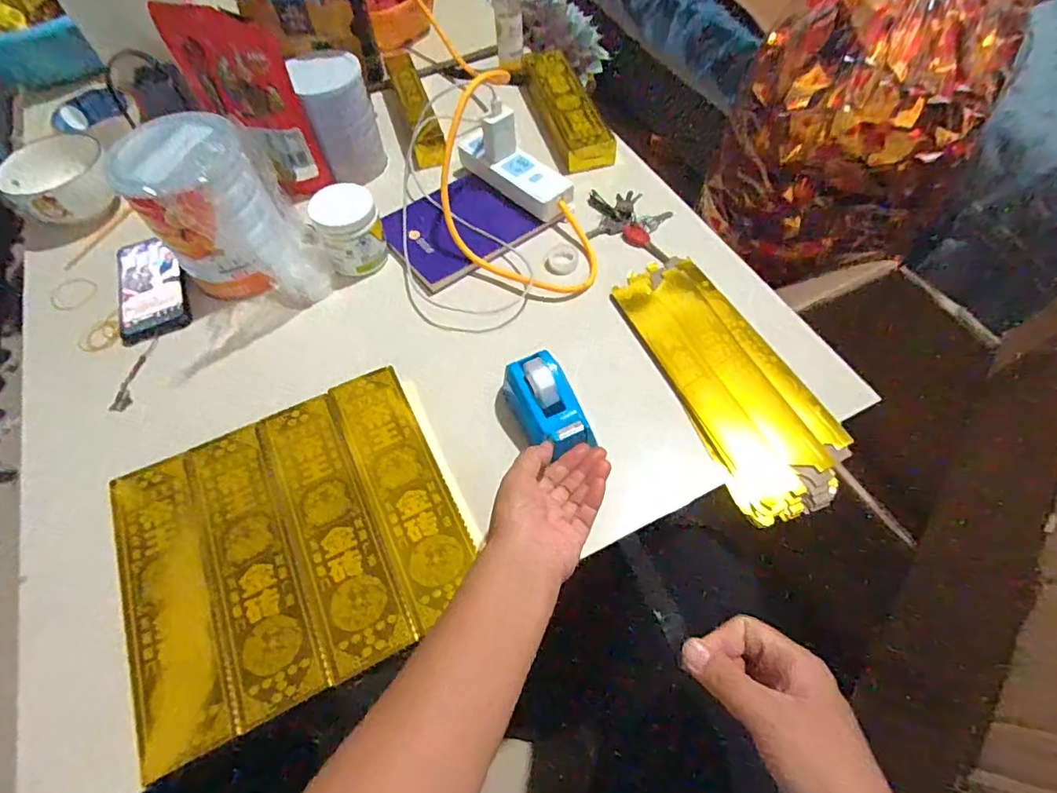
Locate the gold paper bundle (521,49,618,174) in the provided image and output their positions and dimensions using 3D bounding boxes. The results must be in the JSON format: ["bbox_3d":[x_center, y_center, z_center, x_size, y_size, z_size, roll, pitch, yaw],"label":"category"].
[{"bbox_3d":[0.053,-0.418,0.764,0.082,0.035,0.238,-18,60,-7],"label":"gold paper bundle"}]

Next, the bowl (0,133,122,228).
[{"bbox_3d":[-0.615,-0.281,0.699,0.111,0.067,0.111,-2,59,3],"label":"bowl"}]

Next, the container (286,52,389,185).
[{"bbox_3d":[-0.239,-0.361,0.693,0.080,0.138,0.083,-2,59,3],"label":"container"}]

